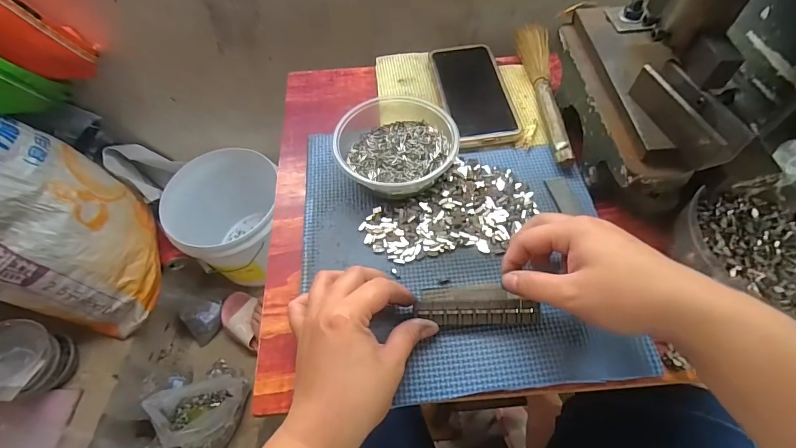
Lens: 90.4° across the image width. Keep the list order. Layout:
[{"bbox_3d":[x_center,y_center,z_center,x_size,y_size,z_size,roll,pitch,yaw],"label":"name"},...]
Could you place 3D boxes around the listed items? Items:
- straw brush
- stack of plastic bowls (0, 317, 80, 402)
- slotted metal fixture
[{"bbox_3d":[0.161,-0.156,0.445,0.037,0.021,0.228,3,58,4],"label":"straw brush"},{"bbox_3d":[-0.678,0.253,0.720,0.118,0.149,0.125,11,59,8],"label":"stack of plastic bowls"},{"bbox_3d":[0.063,0.064,0.319,0.094,0.016,0.038,1,58,5],"label":"slotted metal fixture"}]

